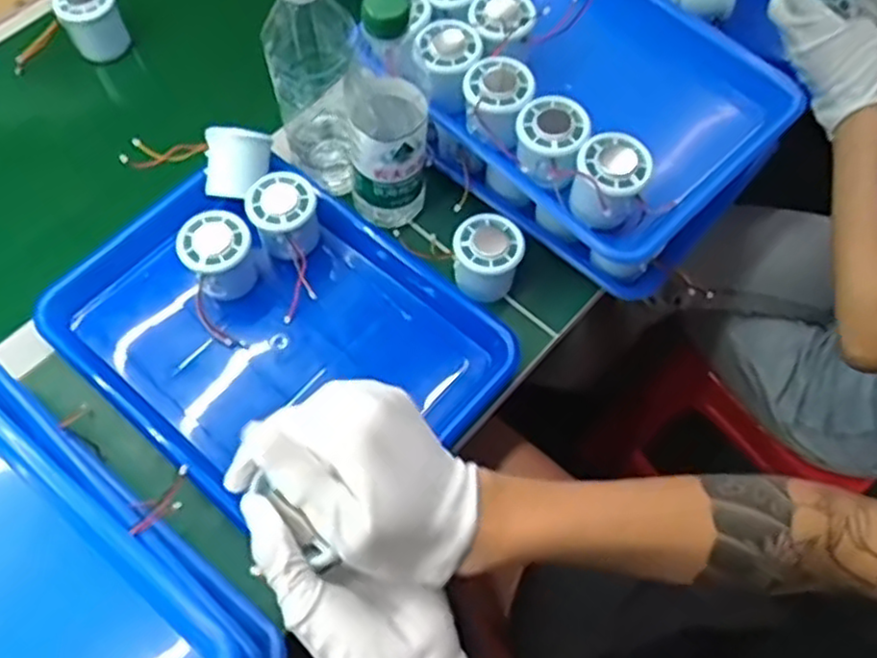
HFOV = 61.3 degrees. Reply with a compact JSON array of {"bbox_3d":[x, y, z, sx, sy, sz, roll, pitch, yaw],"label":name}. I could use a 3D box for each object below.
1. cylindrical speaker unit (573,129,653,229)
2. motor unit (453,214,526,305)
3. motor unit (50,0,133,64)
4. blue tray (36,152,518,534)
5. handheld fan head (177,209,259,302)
[{"bbox_3d":[0.131,-0.110,0.571,0.051,0.054,0.060,17,66,9],"label":"cylindrical speaker unit"},{"bbox_3d":[0.041,-0.059,0.623,0.055,0.055,0.050,-1,64,0],"label":"motor unit"},{"bbox_3d":[-0.354,-0.316,0.755,0.057,0.061,0.060,-31,68,-13],"label":"motor unit"},{"bbox_3d":[-0.130,0.005,0.615,0.319,0.052,0.243,41,71,18],"label":"blue tray"},{"bbox_3d":[-0.181,-0.063,0.612,0.055,0.042,0.056,0,64,1],"label":"handheld fan head"}]

